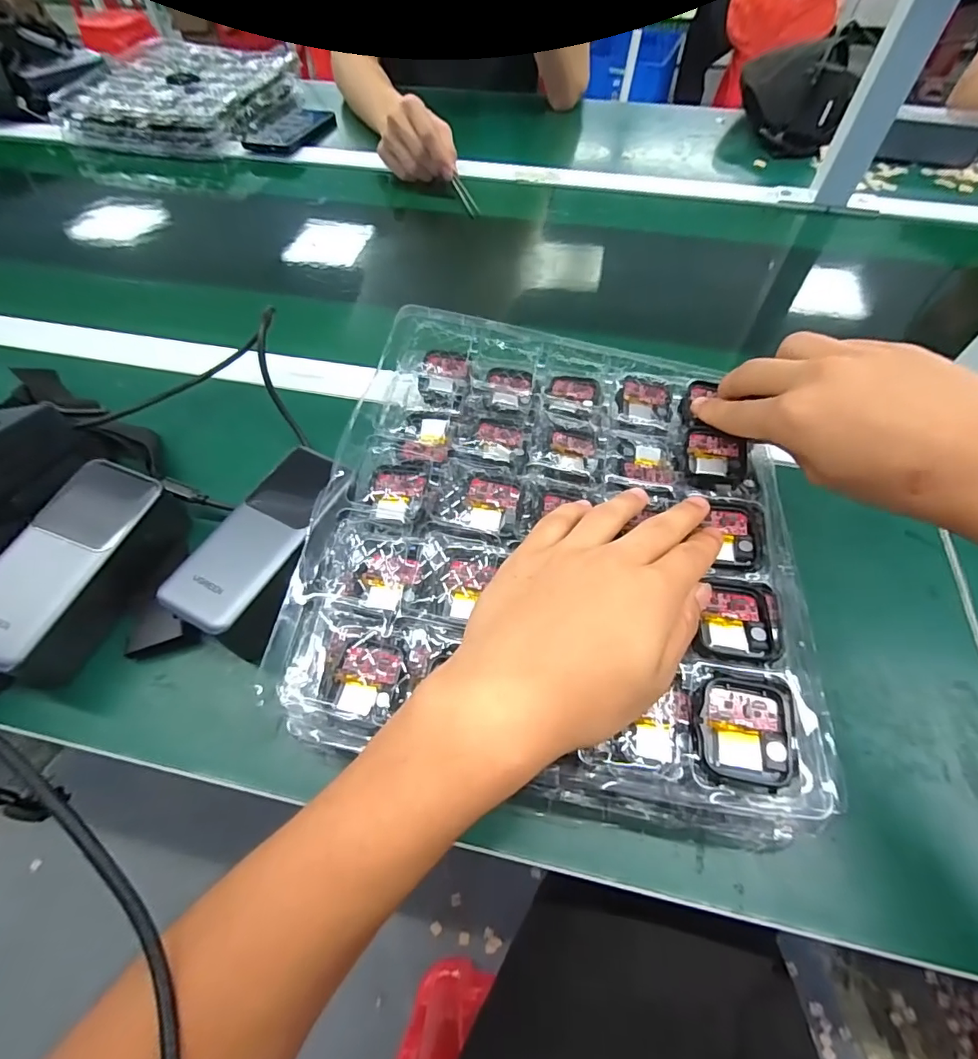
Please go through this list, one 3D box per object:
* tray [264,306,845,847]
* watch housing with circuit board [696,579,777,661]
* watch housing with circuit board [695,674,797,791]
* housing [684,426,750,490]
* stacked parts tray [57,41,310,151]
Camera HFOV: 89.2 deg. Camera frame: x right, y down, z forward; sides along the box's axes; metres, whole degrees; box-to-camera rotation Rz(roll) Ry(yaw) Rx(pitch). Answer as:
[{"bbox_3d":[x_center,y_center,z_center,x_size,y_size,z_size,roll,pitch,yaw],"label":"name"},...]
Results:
[{"bbox_3d":[0.040,-0.002,0.301,0.271,0.040,0.296,7,61,5],"label":"tray"},{"bbox_3d":[0.128,0.046,0.257,0.037,0.008,0.044,10,58,7],"label":"watch housing with circuit board"},{"bbox_3d":[0.117,0.090,0.226,0.041,0.007,0.047,6,57,4],"label":"watch housing with circuit board"},{"bbox_3d":[0.143,-0.046,0.315,0.036,0.013,0.042,13,62,9],"label":"housing"},{"bbox_3d":[-0.485,-0.686,0.780,0.277,0.056,0.286,8,58,5],"label":"stacked parts tray"}]

